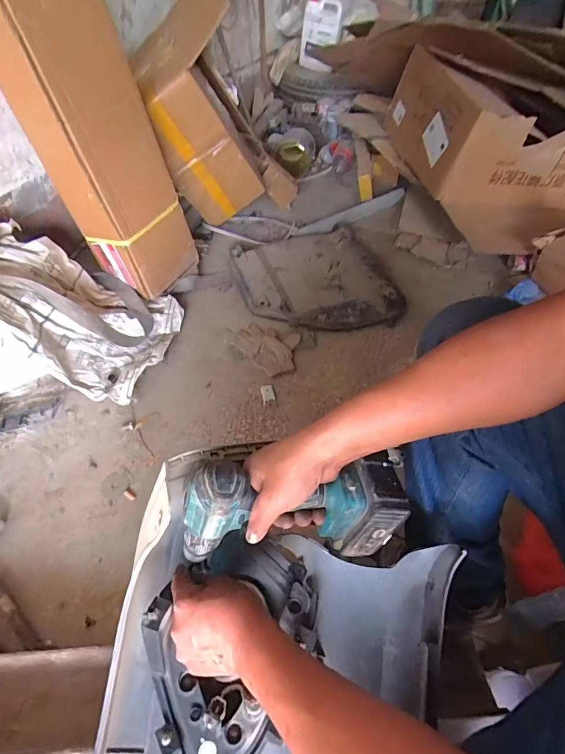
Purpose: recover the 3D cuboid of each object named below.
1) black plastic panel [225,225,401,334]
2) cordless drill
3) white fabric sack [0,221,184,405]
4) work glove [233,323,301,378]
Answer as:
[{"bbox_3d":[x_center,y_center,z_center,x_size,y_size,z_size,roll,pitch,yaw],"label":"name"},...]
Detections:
[{"bbox_3d":[0.105,-0.312,1.228,0.461,0.064,0.482,-17,52,-13],"label":"black plastic panel"},{"bbox_3d":[0.012,0.150,0.461,0.242,0.131,0.079,4,50,-8],"label":"cordless drill"},{"bbox_3d":[-0.639,-0.169,0.972,0.677,0.300,0.465,-3,50,-2],"label":"white fabric sack"},{"bbox_3d":[-0.048,-0.083,1.113,0.190,0.032,0.165,15,52,13],"label":"work glove"}]

